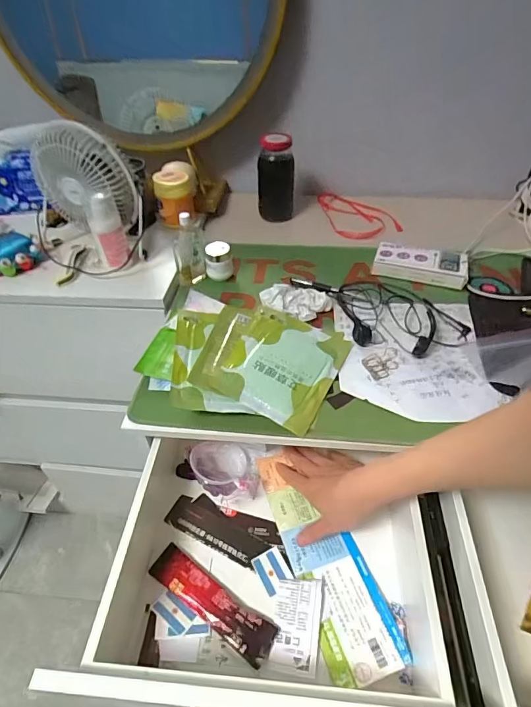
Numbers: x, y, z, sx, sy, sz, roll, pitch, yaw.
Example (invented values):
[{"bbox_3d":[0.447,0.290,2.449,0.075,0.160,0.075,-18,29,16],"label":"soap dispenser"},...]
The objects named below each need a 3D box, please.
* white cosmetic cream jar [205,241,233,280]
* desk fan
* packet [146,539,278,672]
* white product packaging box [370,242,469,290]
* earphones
[{"bbox_3d":[-0.072,-0.143,0.632,0.042,0.051,0.036,-5,44,-3],"label":"white cosmetic cream jar"},{"bbox_3d":[-0.259,-0.234,0.607,0.152,0.182,0.143,-14,45,-12],"label":"desk fan"},{"bbox_3d":[-0.055,0.253,0.415,0.143,0.012,0.036,24,49,25],"label":"packet"},{"bbox_3d":[0.241,-0.139,0.631,0.135,0.032,0.057,16,46,17],"label":"white product packaging box"},{"bbox_3d":[0.157,-0.076,0.567,0.146,0.026,0.218,-19,46,-18],"label":"earphones"}]

